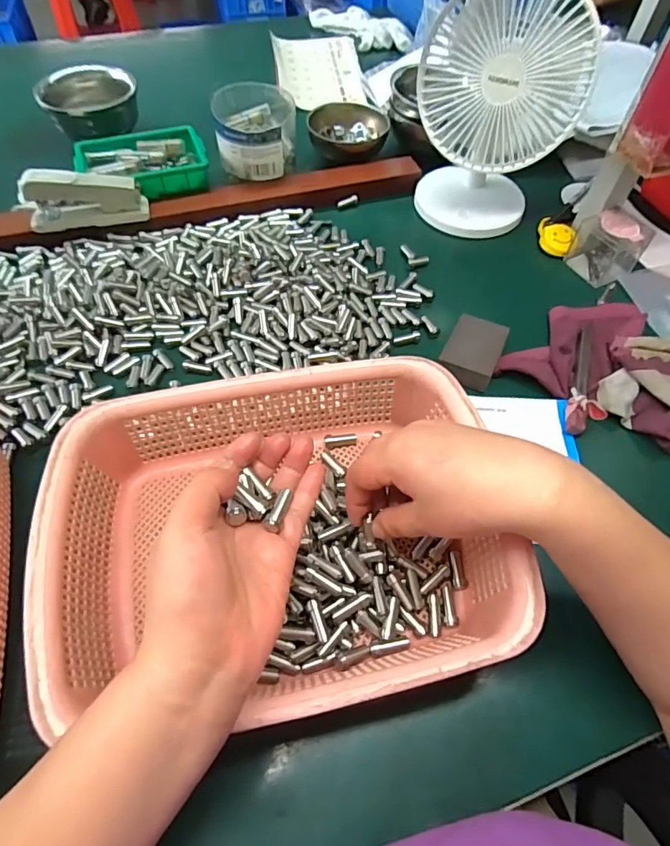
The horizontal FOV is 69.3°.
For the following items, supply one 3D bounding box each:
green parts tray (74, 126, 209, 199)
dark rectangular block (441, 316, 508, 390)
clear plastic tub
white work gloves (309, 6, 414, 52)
[{"bbox_3d":[-0.233,-0.312,0.596,0.146,0.050,0.096,-16,59,-13],"label":"green parts tray"},{"bbox_3d":[0.135,-0.071,0.471,0.049,0.025,0.070,25,59,13],"label":"dark rectangular block"},{"bbox_3d":[-0.099,-0.365,0.618,0.096,0.082,0.116,-3,57,-5],"label":"clear plastic tub"},{"bbox_3d":[0.046,-0.709,0.871,0.195,0.035,0.070,21,58,10],"label":"white work gloves"}]

